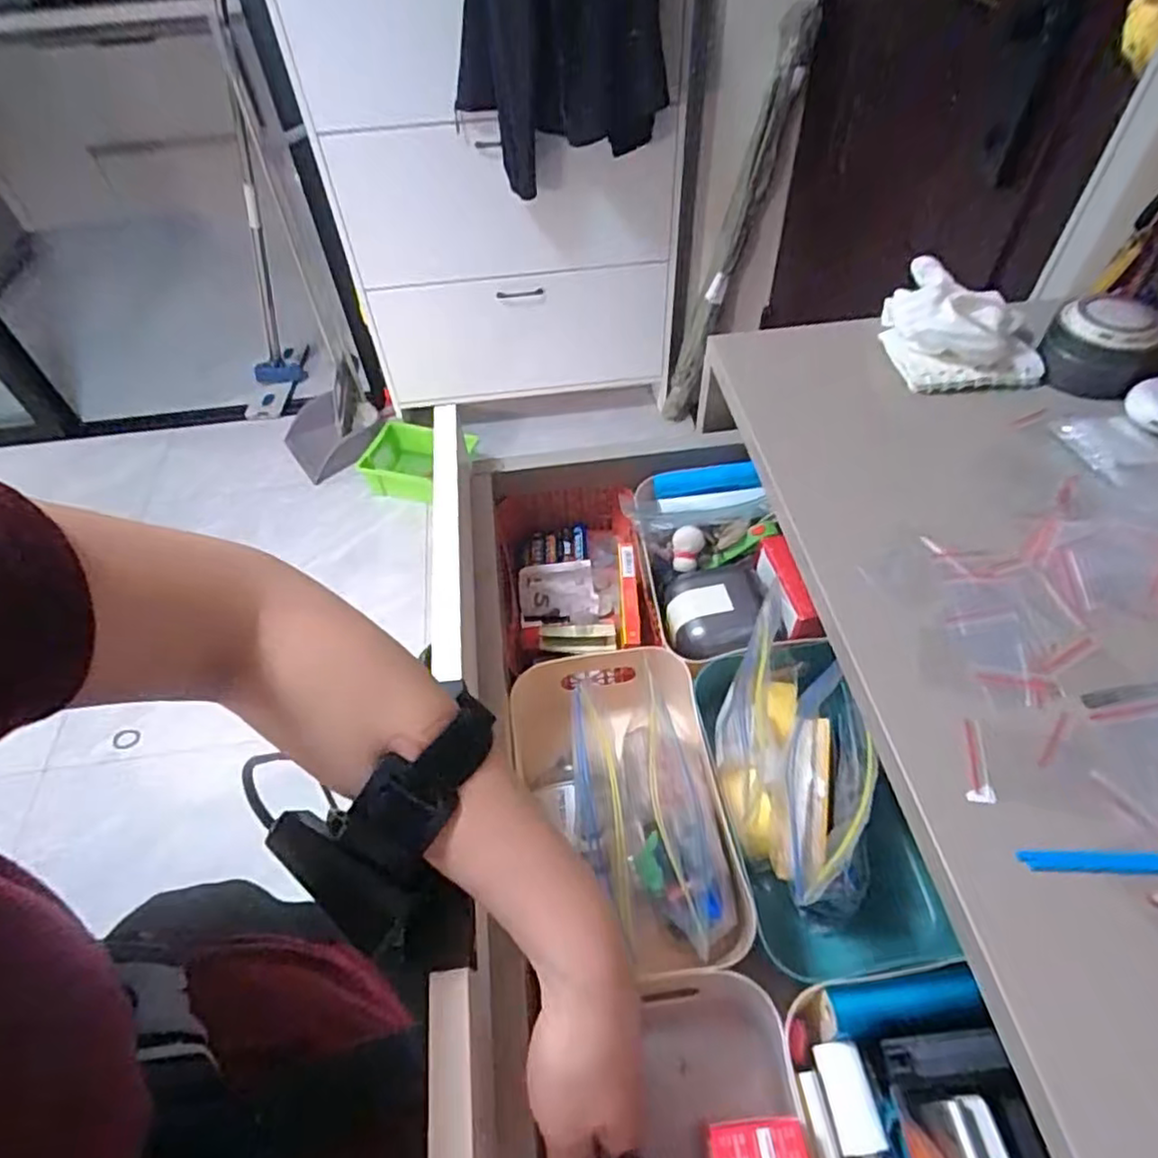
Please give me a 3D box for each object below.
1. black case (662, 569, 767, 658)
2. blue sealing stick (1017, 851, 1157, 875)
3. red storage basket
[{"bbox_3d":[0.103,0.026,0.507,0.070,0.029,0.067,-9,52,-4],"label":"black case"},{"bbox_3d":[0.234,0.122,0.291,0.077,0.004,0.009,0,52,3],"label":"blue sealing stick"},{"bbox_3d":[-0.007,0.000,0.584,0.118,0.067,0.166,-6,52,-2],"label":"red storage basket"}]

